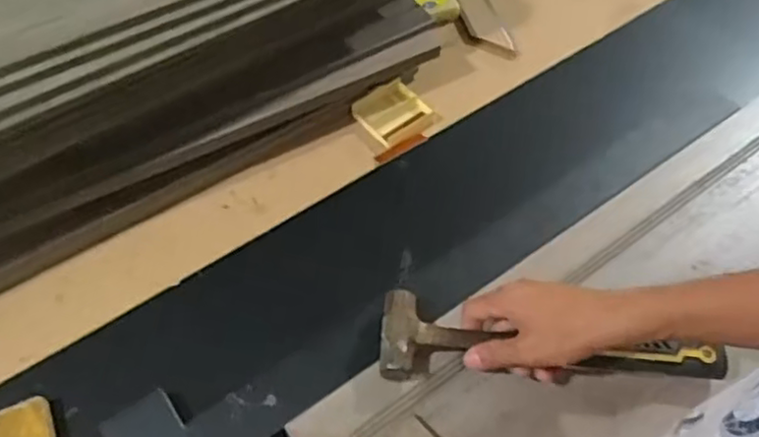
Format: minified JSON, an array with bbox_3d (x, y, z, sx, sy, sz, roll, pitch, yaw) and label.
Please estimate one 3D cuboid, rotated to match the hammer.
[{"bbox_3d":[0.137,0.114,0.538,0.273,0.037,0.071,6,56,5],"label":"hammer"}]

